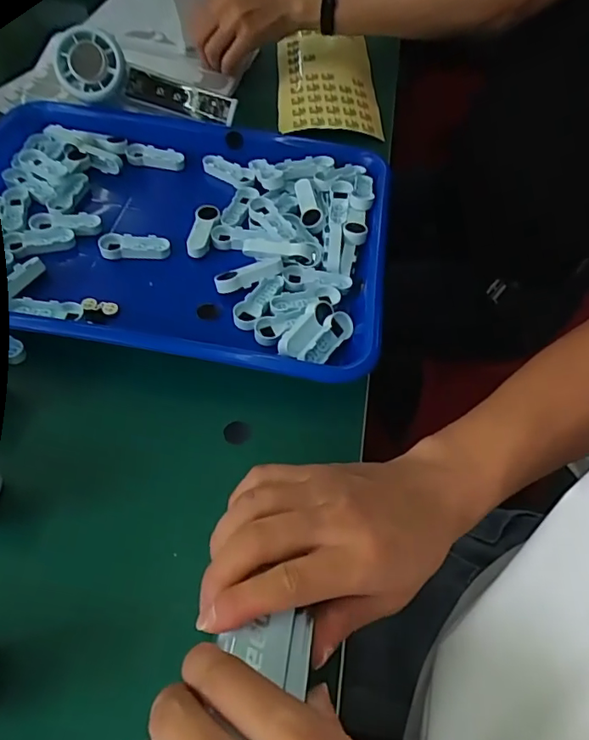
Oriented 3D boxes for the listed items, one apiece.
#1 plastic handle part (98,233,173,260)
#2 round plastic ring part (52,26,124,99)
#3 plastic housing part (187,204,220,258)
[{"bbox_3d":[-0.117,-0.091,0.388,0.049,0.013,0.018,-3,54,-6],"label":"plastic handle part"},{"bbox_3d":[-0.170,-0.253,0.434,0.053,0.052,0.011,1,20,-8],"label":"round plastic ring part"},{"bbox_3d":[-0.069,-0.105,0.401,0.018,0.016,0.046,7,54,1],"label":"plastic housing part"}]

